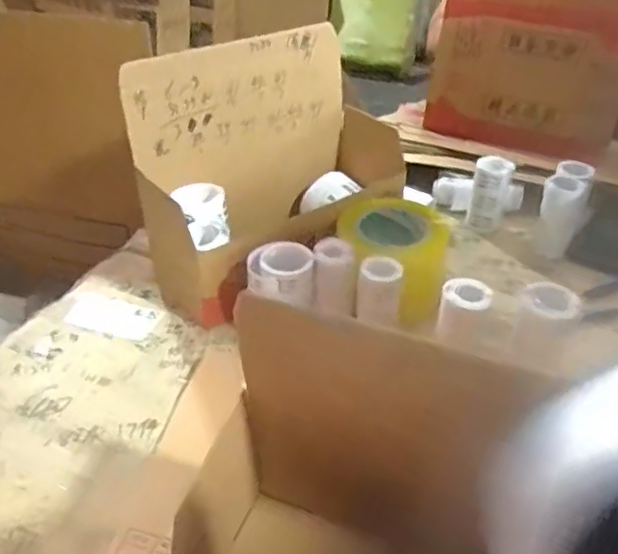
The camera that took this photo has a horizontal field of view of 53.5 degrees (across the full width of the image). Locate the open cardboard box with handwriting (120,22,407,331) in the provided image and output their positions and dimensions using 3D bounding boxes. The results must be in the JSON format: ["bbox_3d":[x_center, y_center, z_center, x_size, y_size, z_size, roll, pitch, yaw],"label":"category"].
[{"bbox_3d":[-0.020,-0.133,0.731,0.344,0.249,0.156,-28,45,-32],"label":"open cardboard box with handwriting"}]

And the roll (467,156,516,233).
[{"bbox_3d":[0.239,-0.104,0.812,0.045,0.096,0.049,10,38,11],"label":"roll"}]

